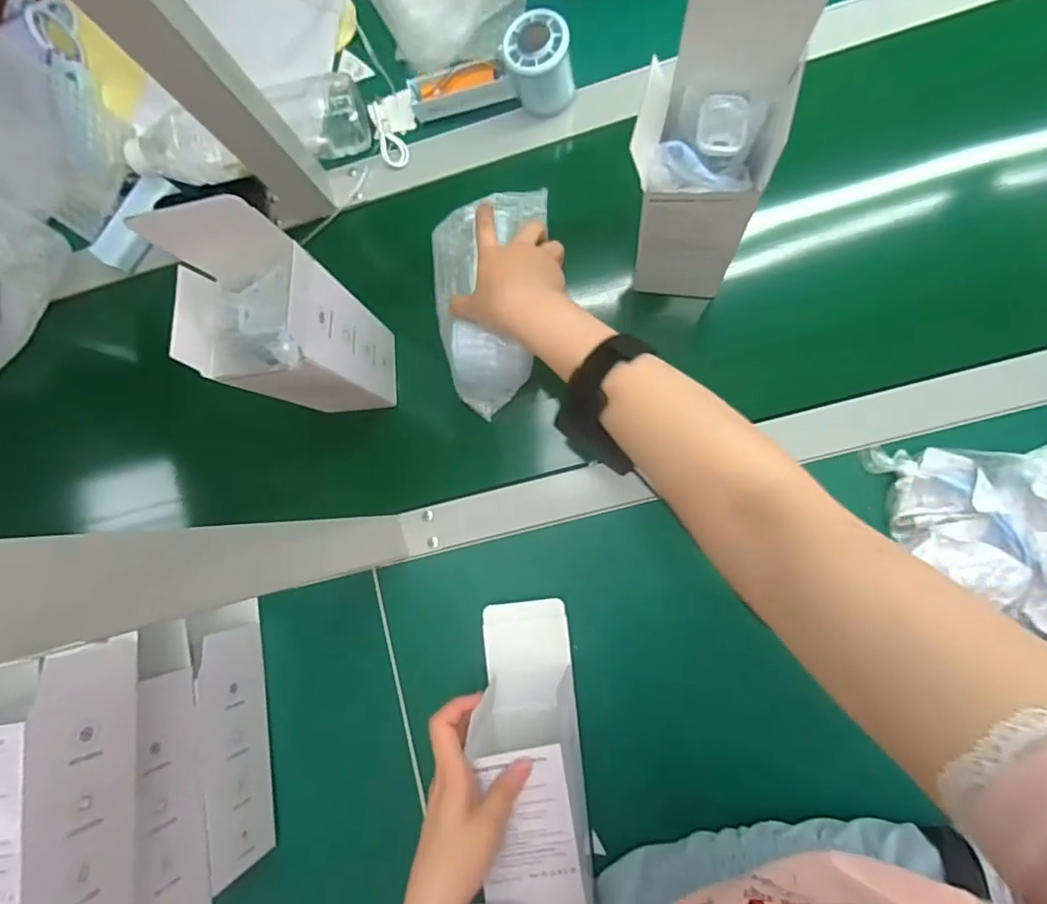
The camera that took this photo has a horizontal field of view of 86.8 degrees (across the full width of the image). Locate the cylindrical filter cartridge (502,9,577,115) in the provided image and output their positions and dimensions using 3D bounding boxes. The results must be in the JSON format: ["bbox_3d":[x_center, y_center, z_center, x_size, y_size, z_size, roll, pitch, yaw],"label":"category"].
[{"bbox_3d":[0.015,-0.344,0.493,0.053,0.062,0.051,0,87,7],"label":"cylindrical filter cartridge"}]

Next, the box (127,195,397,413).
[{"bbox_3d":[-0.174,-0.089,0.410,0.079,0.207,0.082,0,87,7],"label":"box"}]

